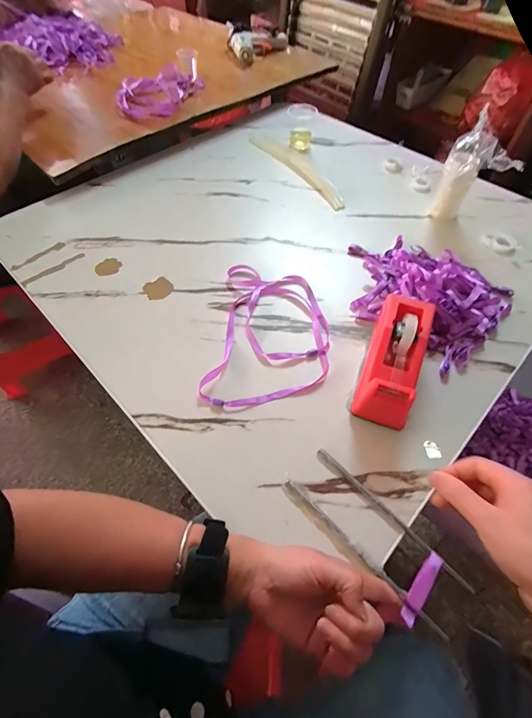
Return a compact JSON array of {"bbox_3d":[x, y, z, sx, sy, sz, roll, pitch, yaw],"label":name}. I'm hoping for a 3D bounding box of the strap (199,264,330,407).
[{"bbox_3d":[0.009,-0.041,0.456,0.154,0.017,0.237,5,57,3],"label":"strap"}]

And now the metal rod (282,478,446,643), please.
[{"bbox_3d":[0.087,0.184,0.314,0.009,0.006,0.180,-40,66,-23],"label":"metal rod"}]

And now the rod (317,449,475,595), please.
[{"bbox_3d":[0.123,0.158,0.337,0.012,0.004,0.179,-39,65,-23],"label":"rod"}]

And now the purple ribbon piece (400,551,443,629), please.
[{"bbox_3d":[0.140,0.204,0.297,0.013,0.009,0.063,33,69,19],"label":"purple ribbon piece"}]

